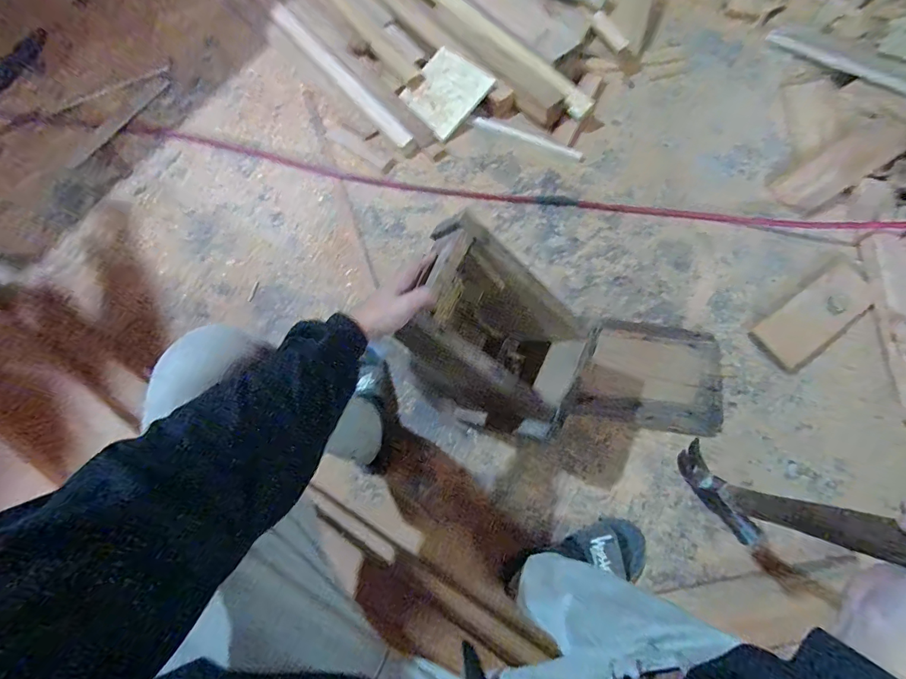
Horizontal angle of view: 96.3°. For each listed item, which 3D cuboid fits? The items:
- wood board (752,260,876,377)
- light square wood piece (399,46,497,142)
[{"bbox_3d":[0.744,-0.051,0.825,0.266,0.016,0.112,-36,72,-10],"label":"wood board"},{"bbox_3d":[-0.027,-0.630,1.034,0.193,0.021,0.204,41,88,17],"label":"light square wood piece"}]

